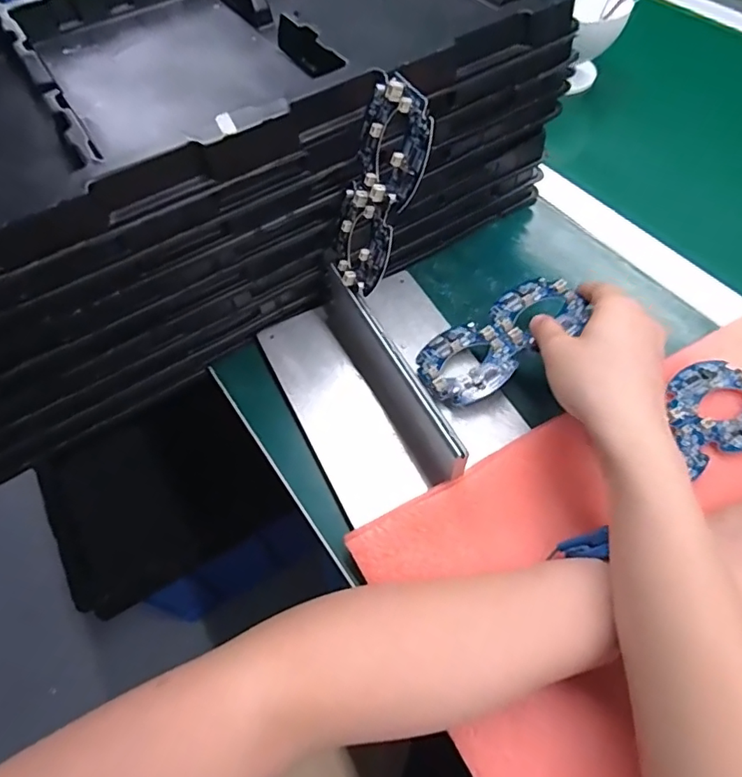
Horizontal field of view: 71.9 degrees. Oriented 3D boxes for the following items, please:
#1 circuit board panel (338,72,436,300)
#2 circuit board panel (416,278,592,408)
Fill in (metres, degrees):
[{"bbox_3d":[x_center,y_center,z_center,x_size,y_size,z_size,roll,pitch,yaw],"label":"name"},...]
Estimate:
[{"bbox_3d":[0.004,-0.117,0.315,0.011,0.124,0.058,-22,58,-37],"label":"circuit board panel"},{"bbox_3d":[0.094,-0.037,0.377,0.126,0.010,0.065,-33,53,-3],"label":"circuit board panel"}]

